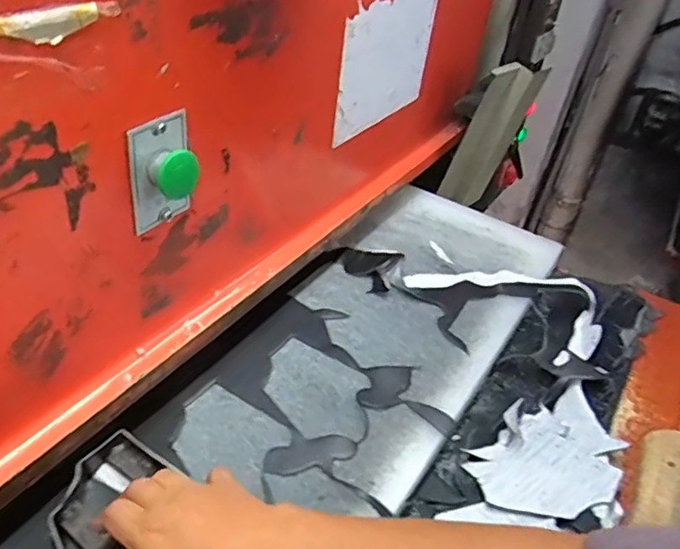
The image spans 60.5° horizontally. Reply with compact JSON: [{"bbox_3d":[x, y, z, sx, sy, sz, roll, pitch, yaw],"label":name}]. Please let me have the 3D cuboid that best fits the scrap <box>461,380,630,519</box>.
[{"bbox_3d":[0.221,0.183,0.605,0.176,0.017,0.132,-14,40,-19],"label":"scrap"}]

